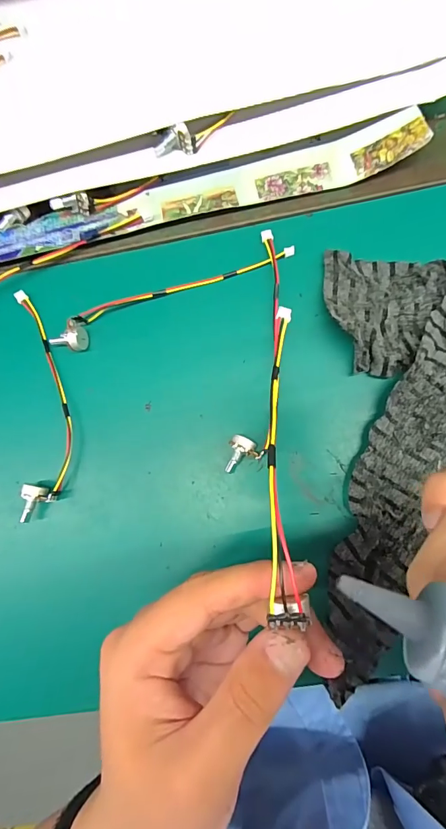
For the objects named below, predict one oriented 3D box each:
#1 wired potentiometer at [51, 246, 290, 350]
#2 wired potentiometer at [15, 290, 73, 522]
[{"bbox_3d":[-0.035,-0.084,0.269,0.173,0.017,0.021,-24,81,2],"label":"wired potentiometer"},{"bbox_3d":[-0.122,-0.011,0.268,0.034,0.018,0.159,-8,82,5],"label":"wired potentiometer"}]

